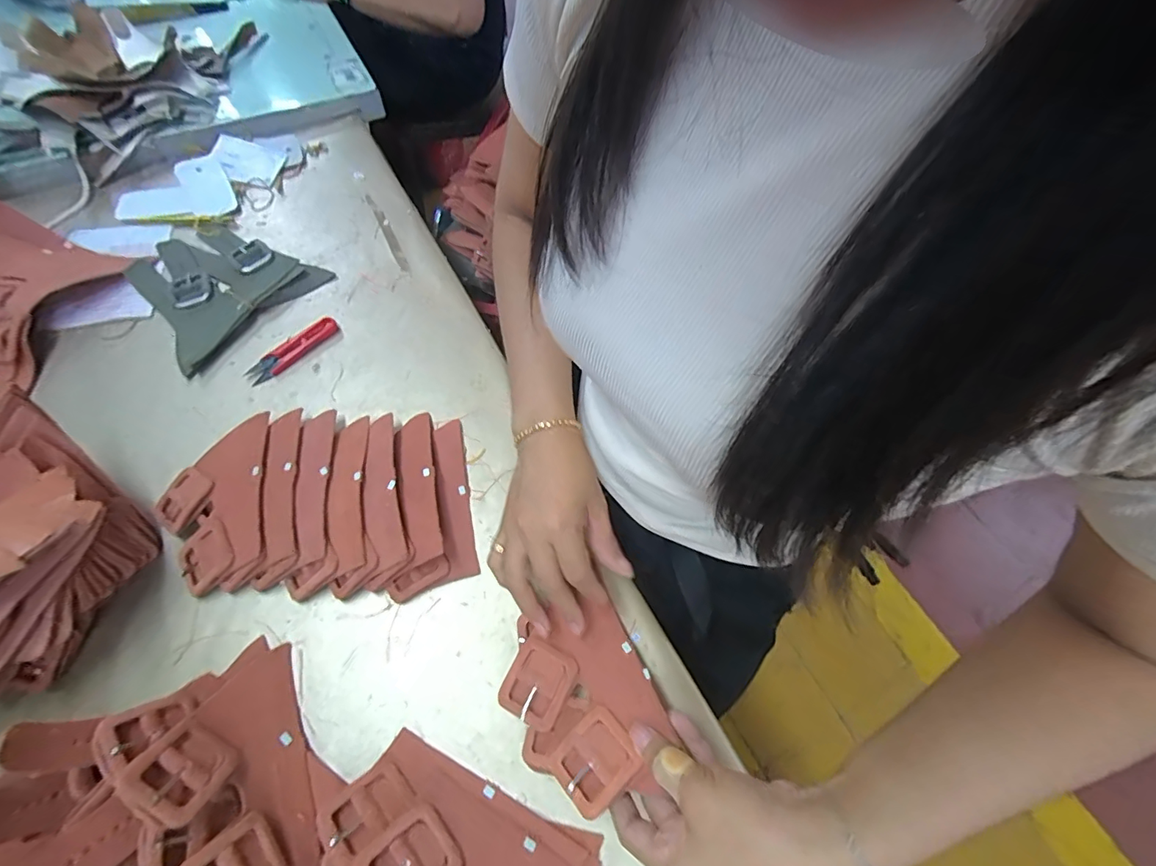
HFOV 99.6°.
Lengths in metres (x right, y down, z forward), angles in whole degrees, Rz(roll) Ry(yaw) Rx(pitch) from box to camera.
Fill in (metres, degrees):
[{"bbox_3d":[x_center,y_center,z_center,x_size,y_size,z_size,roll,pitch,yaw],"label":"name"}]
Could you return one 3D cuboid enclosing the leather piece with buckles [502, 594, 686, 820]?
[{"bbox_3d":[0.001,0.186,0.346,0.098,0.035,0.123,-26,61,-12],"label":"leather piece with buckles"}]

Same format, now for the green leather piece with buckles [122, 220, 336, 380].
[{"bbox_3d":[-0.405,-0.170,0.551,0.178,0.032,0.169,35,67,21],"label":"green leather piece with buckles"}]

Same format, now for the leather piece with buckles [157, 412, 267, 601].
[{"bbox_3d":[-0.313,0.055,0.418,0.087,0.015,0.149,-15,63,-9],"label":"leather piece with buckles"}]

